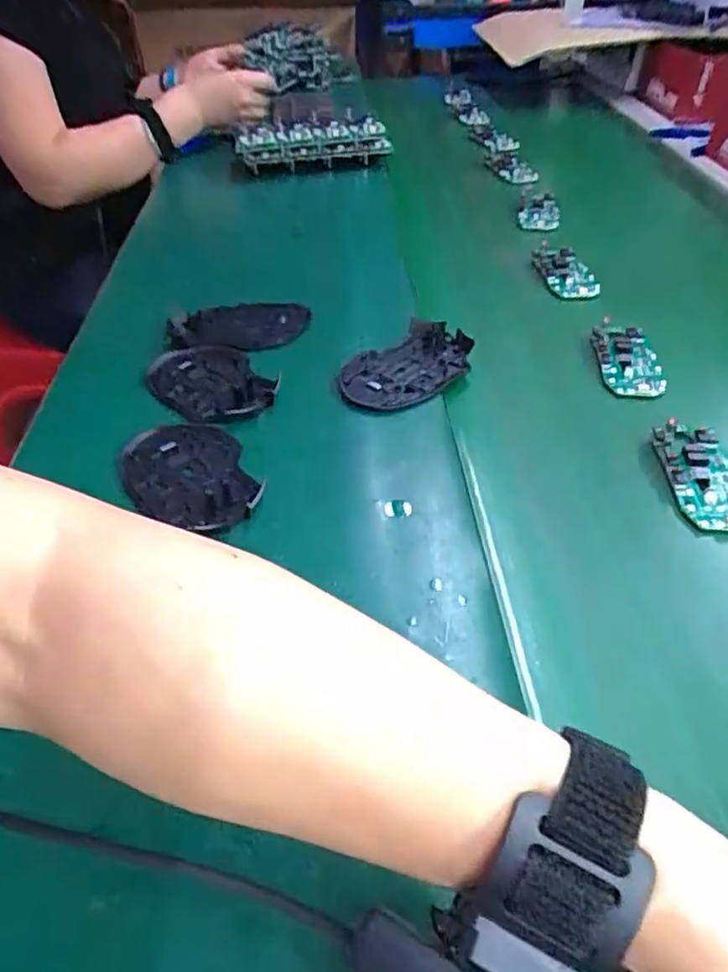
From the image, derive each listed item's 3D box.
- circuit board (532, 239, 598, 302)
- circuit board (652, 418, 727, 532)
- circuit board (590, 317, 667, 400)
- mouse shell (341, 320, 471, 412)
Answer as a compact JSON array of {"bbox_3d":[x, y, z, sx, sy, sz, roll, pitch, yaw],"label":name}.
[{"bbox_3d":[0.189,-0.200,0.611,0.045,0.019,0.090,-6,40,-3],"label":"circuit board"},{"bbox_3d":[0.212,-0.007,0.405,0.045,0.018,0.084,-1,40,2],"label":"circuit board"},{"bbox_3d":[0.204,-0.096,0.498,0.047,0.016,0.079,1,40,5],"label":"circuit board"},{"bbox_3d":[0.033,-0.088,0.489,0.107,0.018,0.068,-31,47,-29],"label":"mouse shell"}]

